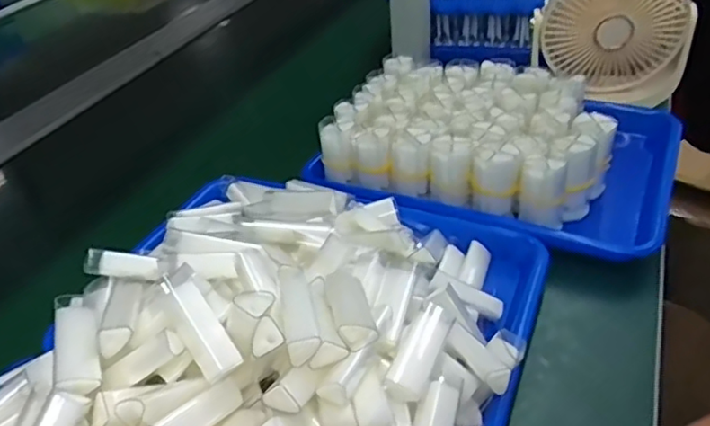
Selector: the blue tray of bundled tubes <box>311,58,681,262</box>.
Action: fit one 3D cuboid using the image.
[{"bbox_3d":[0.141,-0.073,0.594,0.309,0.074,0.228,14,41,24],"label":"blue tray of bundled tubes"}]

